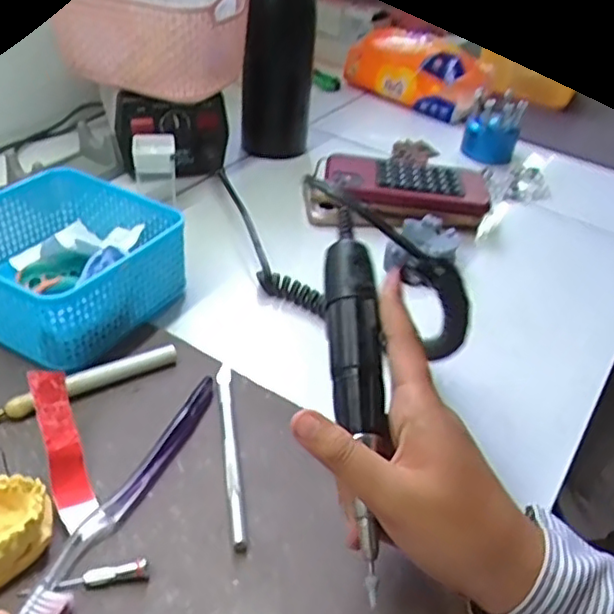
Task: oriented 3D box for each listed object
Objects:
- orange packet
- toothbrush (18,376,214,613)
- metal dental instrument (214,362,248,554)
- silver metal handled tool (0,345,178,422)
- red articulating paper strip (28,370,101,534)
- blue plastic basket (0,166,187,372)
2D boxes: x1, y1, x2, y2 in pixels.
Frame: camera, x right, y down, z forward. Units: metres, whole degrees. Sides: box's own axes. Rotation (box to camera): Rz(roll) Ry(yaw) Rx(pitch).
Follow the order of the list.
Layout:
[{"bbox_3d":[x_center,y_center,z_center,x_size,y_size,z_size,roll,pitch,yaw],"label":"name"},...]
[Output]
[{"bbox_3d":[0.136,-0.291,0.810,0.076,0.069,0.215,-27,51,-34],"label":"orange packet"},{"bbox_3d":[-0.097,0.100,0.344,0.021,0.010,0.185,16,40,12],"label":"toothbrush"},{"bbox_3d":[-0.046,0.079,0.380,0.010,0.007,0.133,-2,40,-10],"label":"metal dental instrument"},{"bbox_3d":[-0.137,0.046,0.404,0.118,0.013,0.013,-21,46,-30],"label":"silver metal handled tool"},{"bbox_3d":[-0.130,0.075,0.350,0.020,0.006,0.084,-5,72,-44],"label":"red articulating paper strip"},{"bbox_3d":[-0.170,-0.033,0.457,0.129,0.059,0.132,24,42,20],"label":"blue plastic basket"}]

